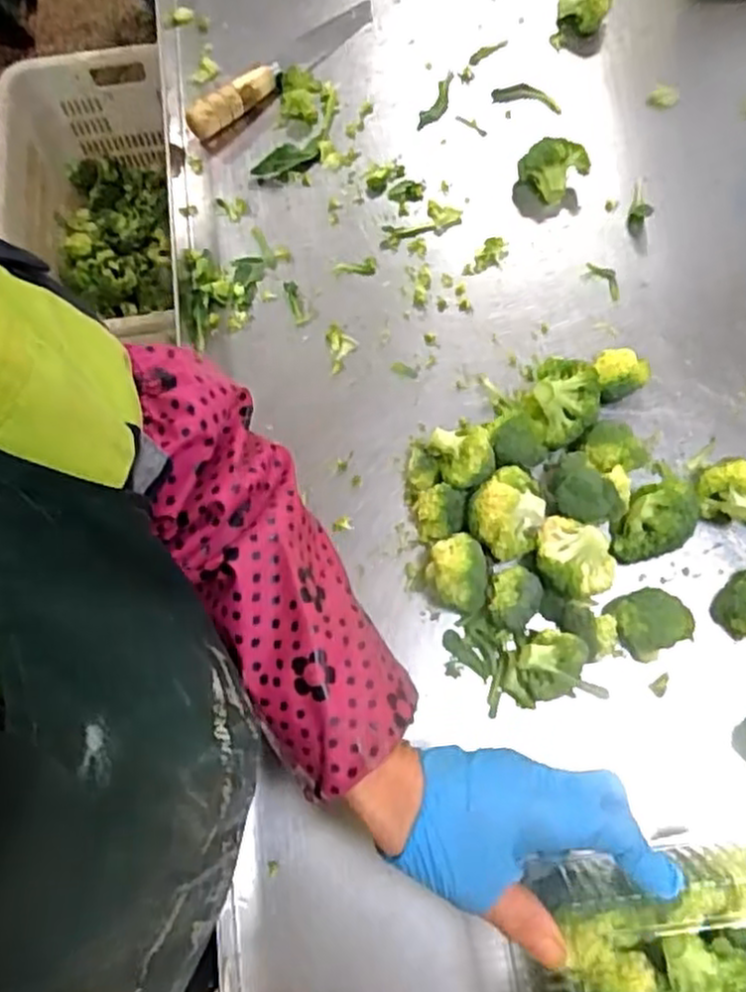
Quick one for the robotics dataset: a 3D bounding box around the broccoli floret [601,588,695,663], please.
[{"bbox_3d":[0.186,0.085,0.504,0.046,0.048,0.048,0,74,1],"label":"broccoli floret"}]

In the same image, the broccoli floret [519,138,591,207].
[{"bbox_3d":[0.146,-0.269,0.611,0.046,0.030,0.039,40,79,11],"label":"broccoli floret"}]

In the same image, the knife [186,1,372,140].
[{"bbox_3d":[-0.078,-0.369,0.654,0.189,0.027,0.032,-32,76,-7],"label":"knife"}]

